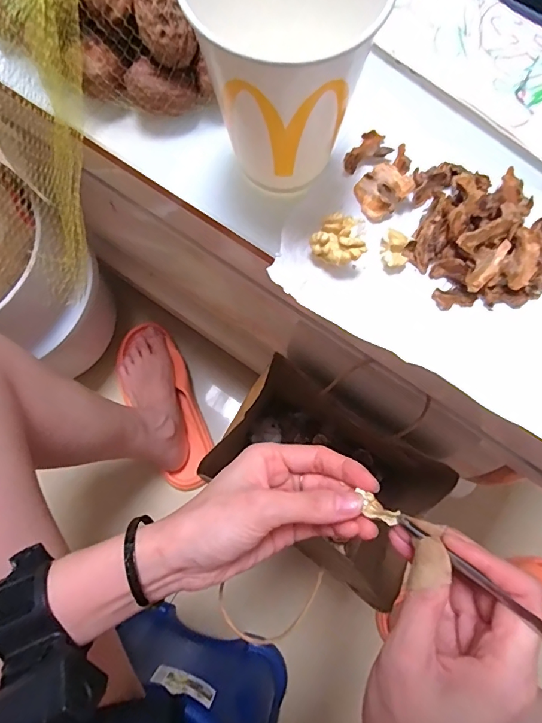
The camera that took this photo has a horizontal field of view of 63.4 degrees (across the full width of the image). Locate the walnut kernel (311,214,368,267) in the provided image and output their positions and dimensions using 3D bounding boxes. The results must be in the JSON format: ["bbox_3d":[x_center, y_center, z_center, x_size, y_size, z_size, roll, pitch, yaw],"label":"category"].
[{"bbox_3d":[0.038,-0.064,0.237,0.027,0.022,0.027,31,78,8],"label":"walnut kernel"}]

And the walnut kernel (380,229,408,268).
[{"bbox_3d":[0.069,-0.062,0.243,0.013,0.008,0.021,-1,76,0],"label":"walnut kernel"}]

